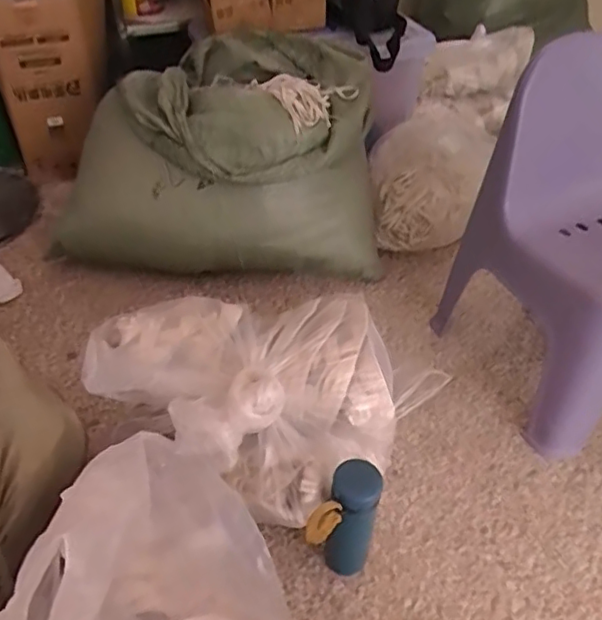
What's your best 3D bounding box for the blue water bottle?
[{"bbox_3d":[0.070,0.299,0.839,0.064,0.217,0.070,0,43,0],"label":"blue water bottle"}]

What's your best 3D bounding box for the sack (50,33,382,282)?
[{"bbox_3d":[-0.193,-0.326,1.334,0.716,0.395,0.333,2,42,1],"label":"sack"}]

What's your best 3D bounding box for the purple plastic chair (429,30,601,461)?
[{"bbox_3d":[0.496,-0.088,1.008,0.320,0.564,0.360,-17,45,-19],"label":"purple plastic chair"}]

